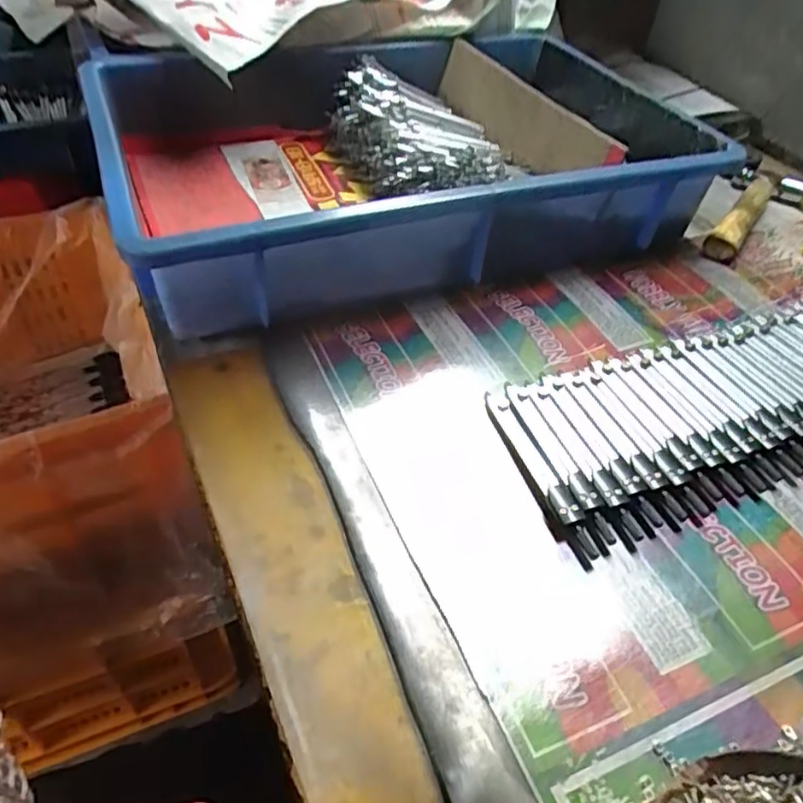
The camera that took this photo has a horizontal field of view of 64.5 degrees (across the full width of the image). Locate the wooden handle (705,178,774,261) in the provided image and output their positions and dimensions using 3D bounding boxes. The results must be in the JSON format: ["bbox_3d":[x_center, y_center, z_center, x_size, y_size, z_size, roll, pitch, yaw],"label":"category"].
[{"bbox_3d":[0.284,-0.155,0.530,0.024,0.019,0.133,30,51,21],"label":"wooden handle"}]

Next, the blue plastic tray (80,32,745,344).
[{"bbox_3d":[-0.010,-0.205,0.512,0.414,0.088,0.316,-14,49,-18],"label":"blue plastic tray"}]

